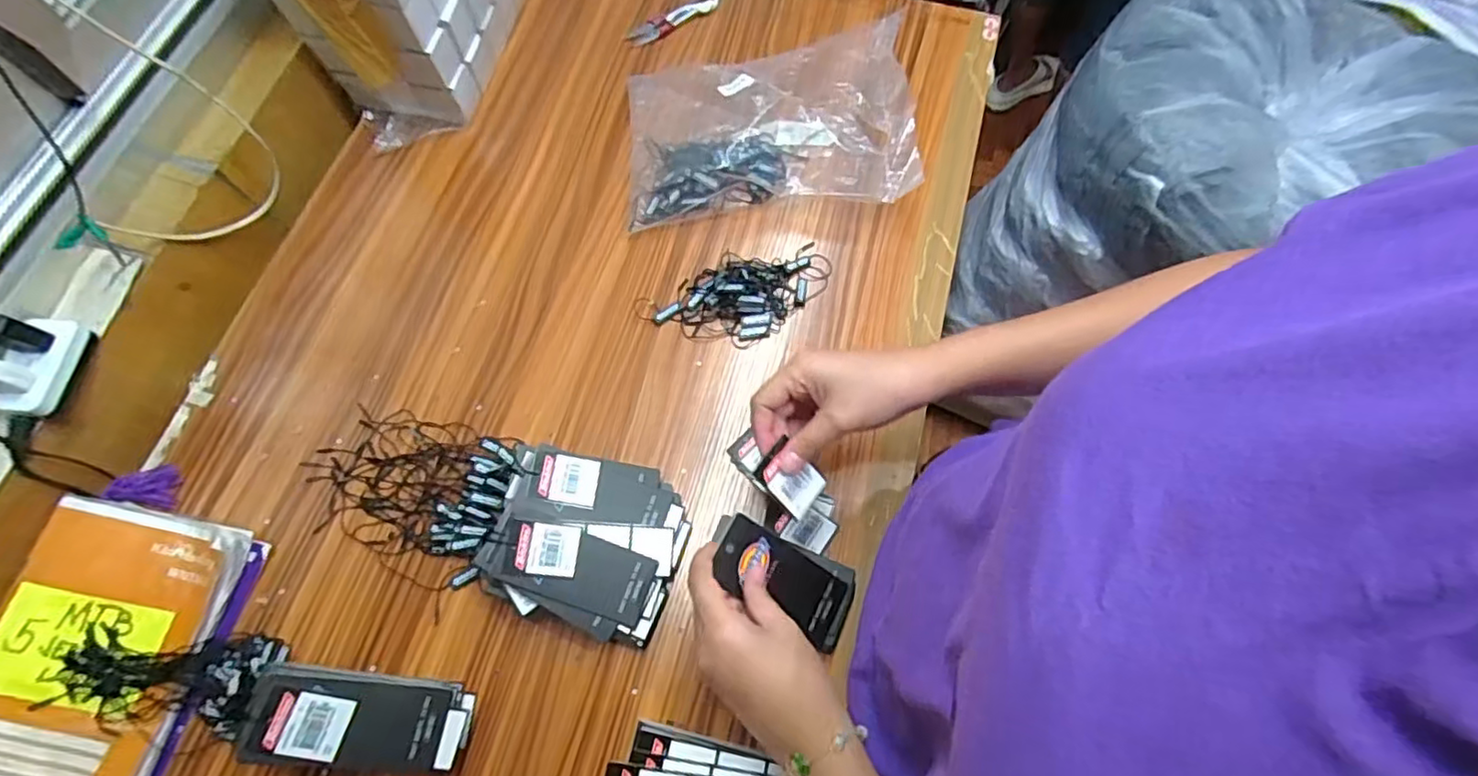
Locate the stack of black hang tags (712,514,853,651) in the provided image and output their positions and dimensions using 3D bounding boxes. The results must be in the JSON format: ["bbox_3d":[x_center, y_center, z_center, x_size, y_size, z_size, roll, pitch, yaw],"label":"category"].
[{"bbox_3d":[0.031,0.132,0.453,0.122,0.016,0.054,37,70,-18],"label":"stack of black hang tags"}]

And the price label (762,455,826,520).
[{"bbox_3d":[0.037,0.064,0.436,0.043,0.005,0.034,45,73,-17],"label":"price label"}]

